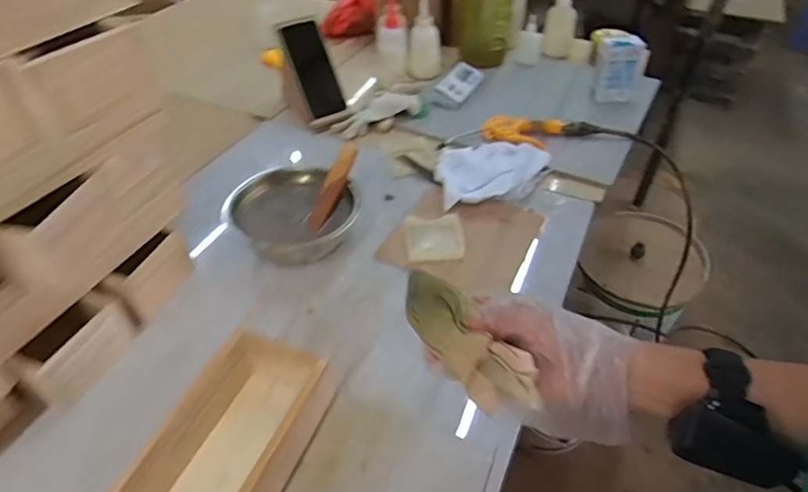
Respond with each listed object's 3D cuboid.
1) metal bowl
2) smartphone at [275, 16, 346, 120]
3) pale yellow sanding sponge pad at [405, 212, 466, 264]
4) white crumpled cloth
[{"bbox_3d":[-0.146,-0.040,0.691,0.143,0.051,0.155,0,43,0],"label":"metal bowl"},{"bbox_3d":[-0.162,-0.313,0.914,0.068,0.167,0.012,-19,14,3],"label":"smartphone"},{"bbox_3d":[0.040,-0.013,0.682,0.072,0.008,0.070,-2,59,-8],"label":"pale yellow sanding sponge pad"},{"bbox_3d":[0.138,-0.118,0.793,0.178,0.032,0.148,-6,44,-5],"label":"white crumpled cloth"}]

